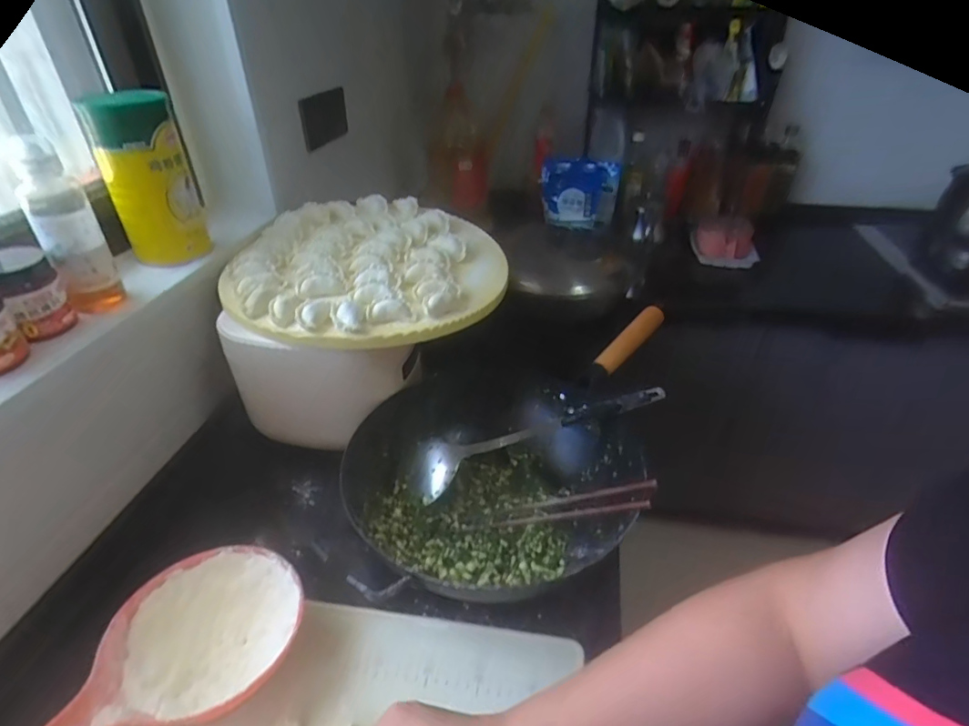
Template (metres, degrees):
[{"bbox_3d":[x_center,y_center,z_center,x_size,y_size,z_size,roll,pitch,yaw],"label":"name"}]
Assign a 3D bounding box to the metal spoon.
[{"bbox_3d":[0.069,0.088,0.650,0.313,0.025,0.060,-18,39,-2],"label":"metal spoon"}]

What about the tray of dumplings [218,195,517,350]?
[{"bbox_3d":[-0.160,-0.149,0.766,0.381,0.041,0.385,-5,36,-5],"label":"tray of dumplings"}]

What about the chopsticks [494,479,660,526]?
[{"bbox_3d":[0.093,0.158,0.577,0.183,0.014,0.036,-18,32,23],"label":"chopsticks"}]

